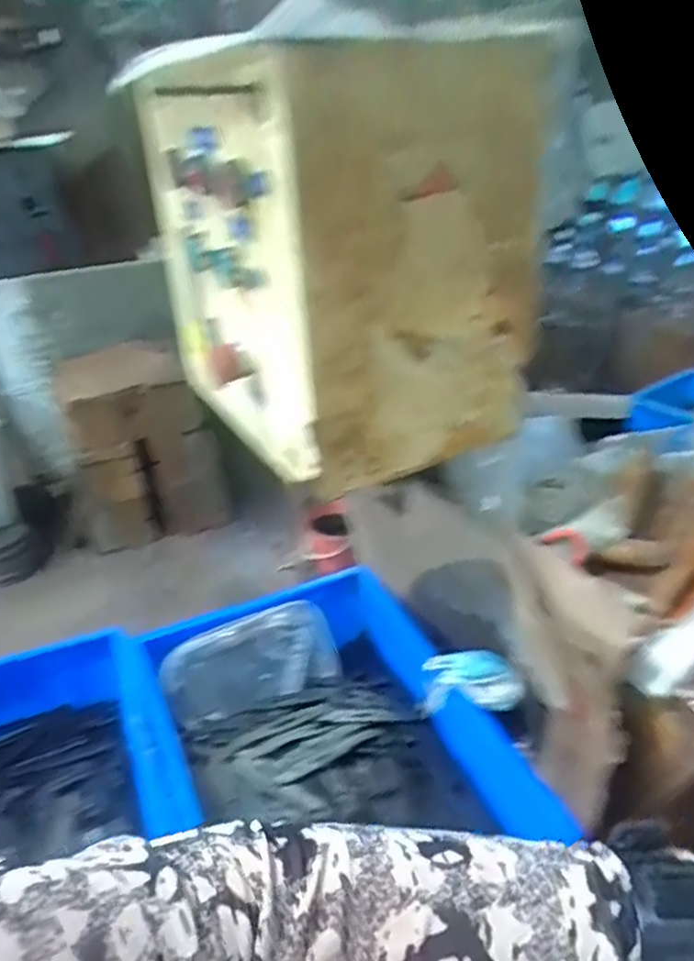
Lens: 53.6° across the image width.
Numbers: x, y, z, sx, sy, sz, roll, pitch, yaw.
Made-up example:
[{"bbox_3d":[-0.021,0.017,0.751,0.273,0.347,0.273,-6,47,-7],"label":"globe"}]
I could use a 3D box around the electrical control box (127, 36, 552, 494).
[{"bbox_3d":[-0.024,-0.193,0.577,0.215,0.274,0.295,-17,35,-25],"label":"electrical control box"}]

